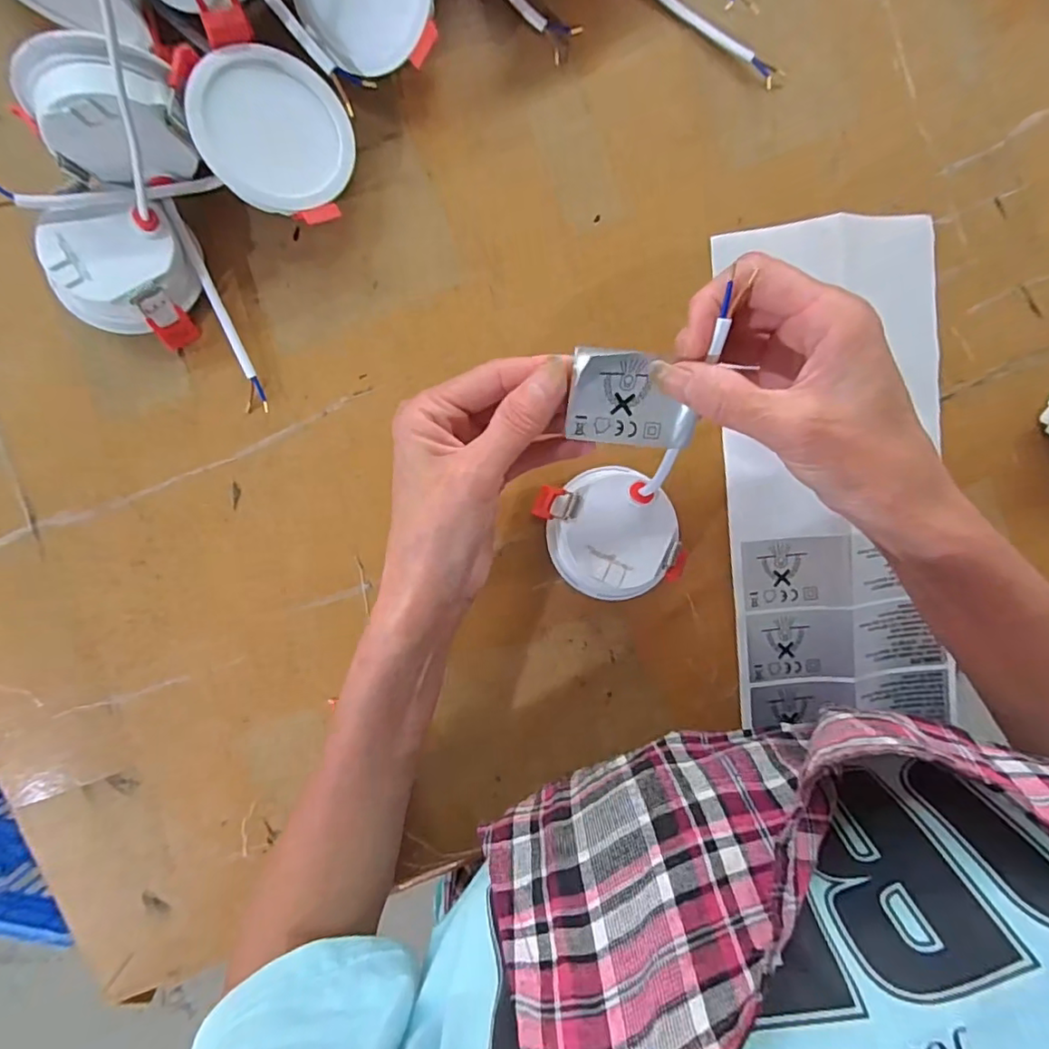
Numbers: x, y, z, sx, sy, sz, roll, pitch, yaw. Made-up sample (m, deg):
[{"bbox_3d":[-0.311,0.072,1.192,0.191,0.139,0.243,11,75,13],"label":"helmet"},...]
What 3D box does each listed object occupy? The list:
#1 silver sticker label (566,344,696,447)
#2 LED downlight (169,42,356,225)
[{"bbox_3d":[0.047,-0.052,0.239,0.055,0.004,0.040,2,118,-8],"label":"silver sticker label"},{"bbox_3d":[-0.123,-0.190,0.274,0.076,0.025,0.070,19,86,-27],"label":"LED downlight"}]

